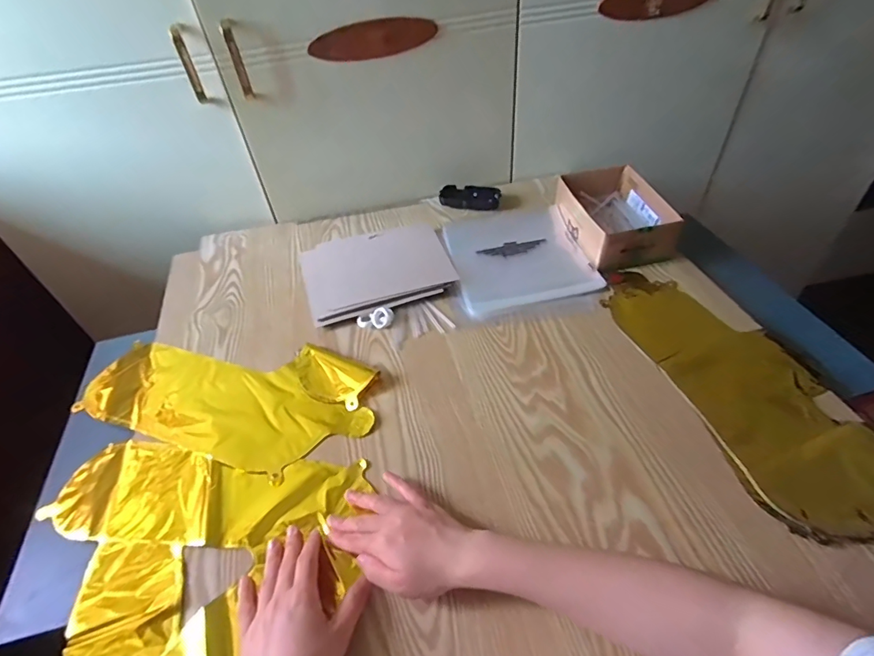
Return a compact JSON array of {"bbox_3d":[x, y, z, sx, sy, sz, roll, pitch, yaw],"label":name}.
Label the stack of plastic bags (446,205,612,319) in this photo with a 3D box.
[{"bbox_3d":[0.123,-0.121,0.737,0.205,0.015,0.218,-12,47,-8],"label":"stack of plastic bags"}]

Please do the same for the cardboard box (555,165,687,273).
[{"bbox_3d":[0.290,-0.183,0.761,0.143,0.070,0.200,-7,46,-3],"label":"cardboard box"}]

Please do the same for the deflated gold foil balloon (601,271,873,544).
[{"bbox_3d":[0.366,0.062,0.543,0.171,0.009,0.405,-13,47,-9],"label":"deflated gold foil balloon"}]

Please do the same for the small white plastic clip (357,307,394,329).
[{"bbox_3d":[-0.087,-0.014,0.648,0.050,0.013,0.029,-3,46,1],"label":"small white plastic clip"}]

